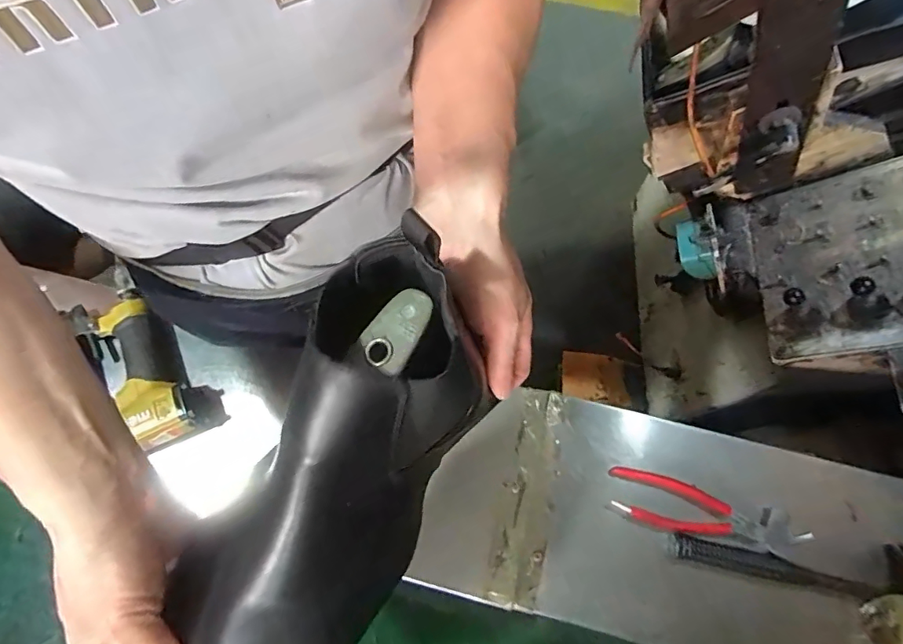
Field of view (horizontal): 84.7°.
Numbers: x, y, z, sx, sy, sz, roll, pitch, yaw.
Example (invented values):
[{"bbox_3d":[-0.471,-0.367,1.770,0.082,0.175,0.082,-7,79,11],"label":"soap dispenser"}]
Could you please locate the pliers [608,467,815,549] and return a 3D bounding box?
[{"bbox_3d":[0.259,0.194,0.500,0.193,0.010,0.049,15,69,6],"label":"pliers"}]

